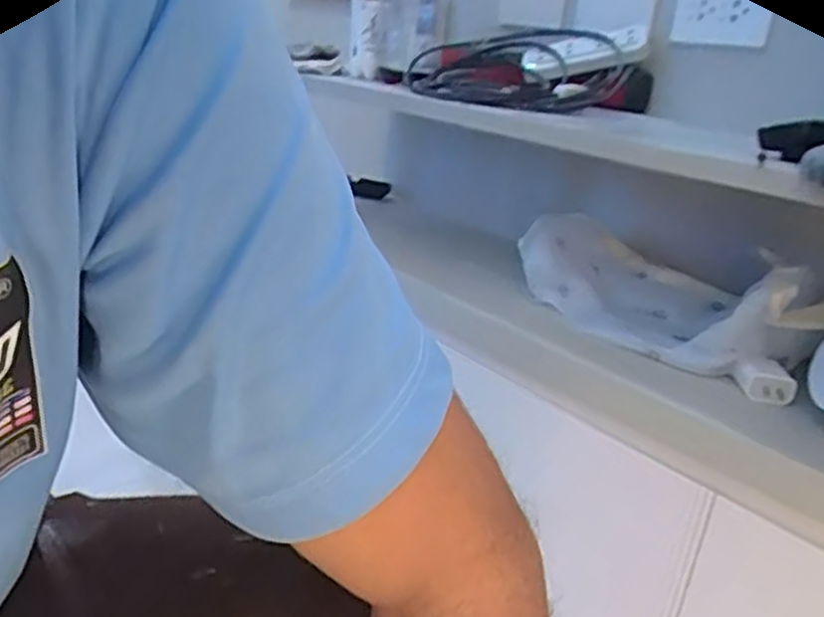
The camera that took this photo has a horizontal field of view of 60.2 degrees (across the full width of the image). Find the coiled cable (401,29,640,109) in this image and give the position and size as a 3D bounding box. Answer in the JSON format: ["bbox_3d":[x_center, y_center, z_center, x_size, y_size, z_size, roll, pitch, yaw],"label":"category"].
[{"bbox_3d":[0.124,-0.295,0.861,0.254,0.088,0.264,7,20,-3],"label":"coiled cable"}]

